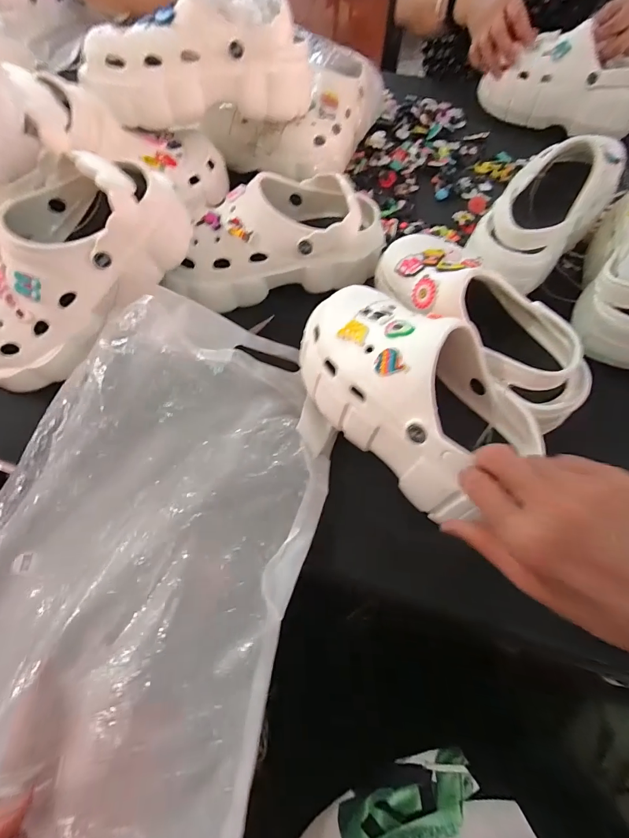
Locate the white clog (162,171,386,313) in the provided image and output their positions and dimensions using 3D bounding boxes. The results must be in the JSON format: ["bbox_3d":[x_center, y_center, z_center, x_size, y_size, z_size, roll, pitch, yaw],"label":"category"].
[{"bbox_3d":[-0.048,-0.207,0.433,0.248,0.090,0.112,-6,61,-3],"label":"white clog"}]

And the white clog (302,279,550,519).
[{"bbox_3d":[0.082,-0.024,0.314,0.104,0.091,0.226,-39,68,-19],"label":"white clog"}]

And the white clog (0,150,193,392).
[{"bbox_3d":[-0.247,-0.144,0.368,0.272,0.105,0.111,-42,67,2],"label":"white clog"}]

